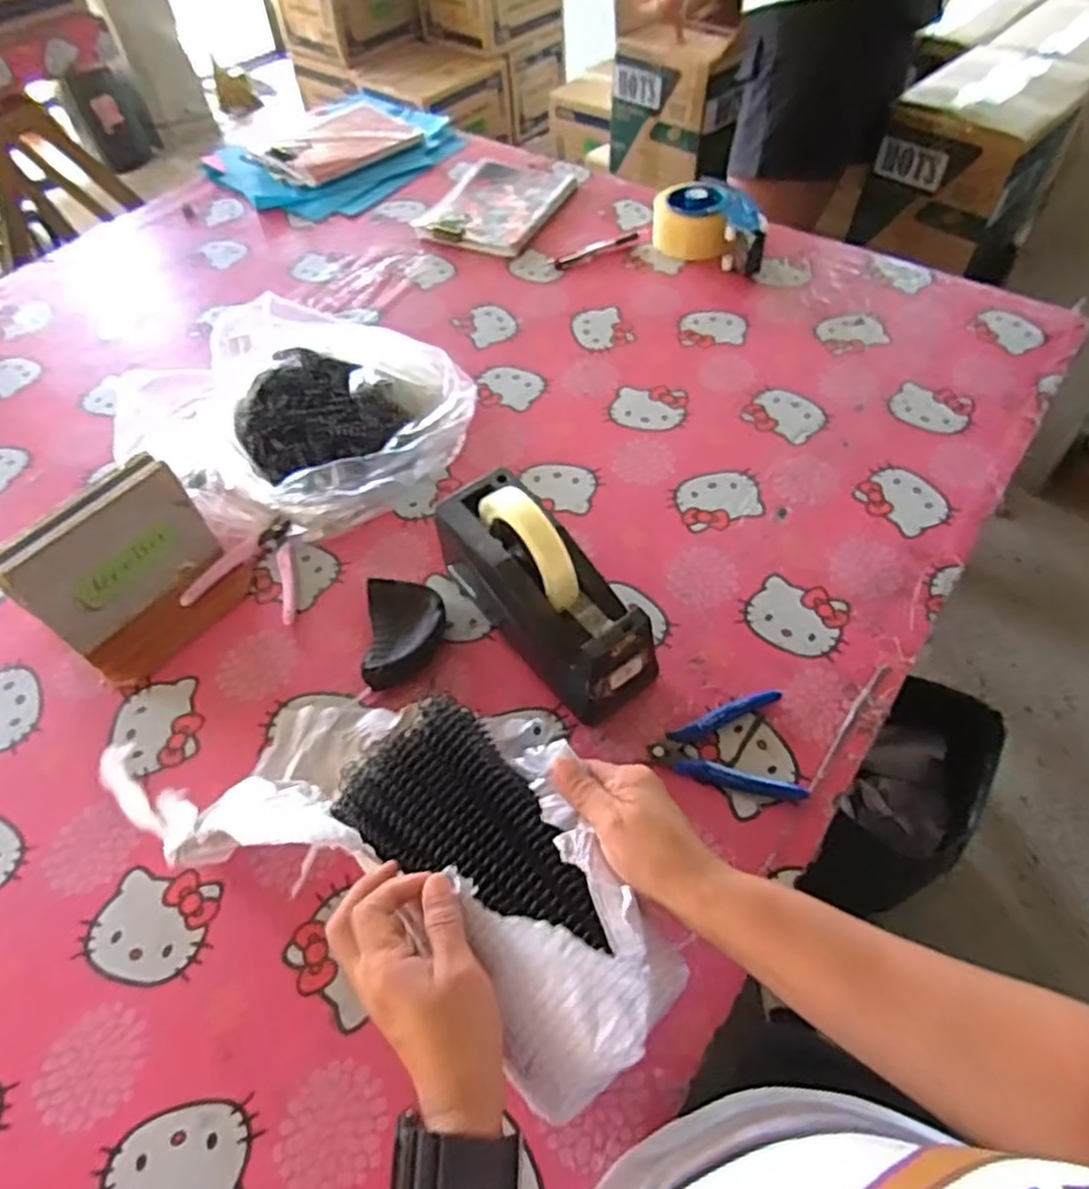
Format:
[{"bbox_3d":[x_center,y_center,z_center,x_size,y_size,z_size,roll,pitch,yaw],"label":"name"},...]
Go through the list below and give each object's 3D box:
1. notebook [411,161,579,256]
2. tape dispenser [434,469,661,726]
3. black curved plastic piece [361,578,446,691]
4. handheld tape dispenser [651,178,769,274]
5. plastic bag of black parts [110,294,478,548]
[{"bbox_3d":[-0.069,-0.559,1.046,0.168,0.015,0.229,21,59,16],"label":"notebook"},{"bbox_3d":[0.000,-0.009,0.579,0.079,0.128,0.202,-35,60,-20],"label":"tape dispenser"},{"bbox_3d":[-0.117,0.032,0.619,0.064,0.022,0.095,-5,56,0],"label":"black curved plastic piece"},{"bbox_3d":[0.219,-0.479,0.947,0.163,0.063,0.099,23,71,22],"label":"handheld tape dispenser"},{"bbox_3d":[-0.261,-0.200,0.767,0.297,0.064,0.351,-40,63,-22],"label":"plastic bag of black parts"}]

